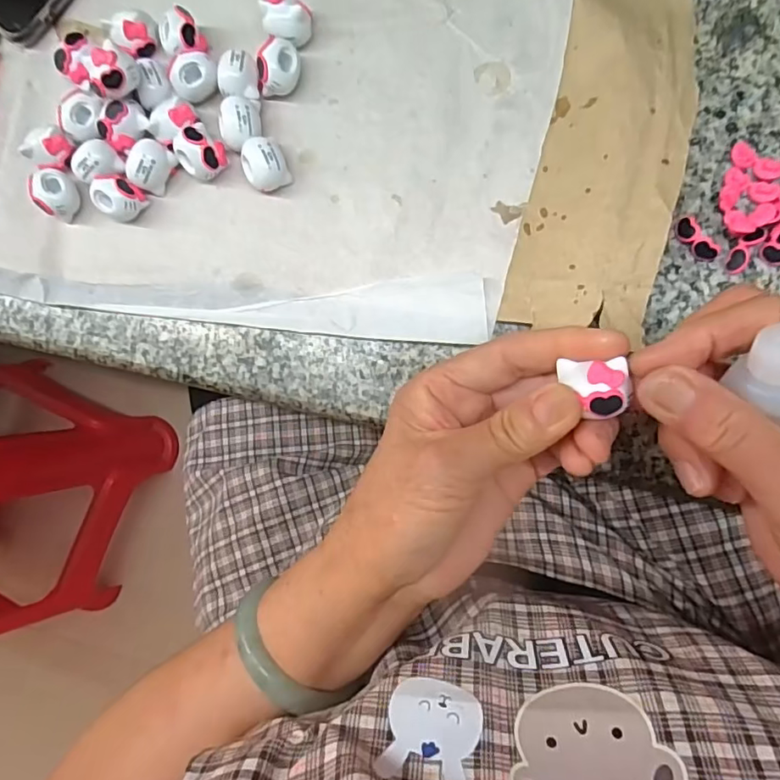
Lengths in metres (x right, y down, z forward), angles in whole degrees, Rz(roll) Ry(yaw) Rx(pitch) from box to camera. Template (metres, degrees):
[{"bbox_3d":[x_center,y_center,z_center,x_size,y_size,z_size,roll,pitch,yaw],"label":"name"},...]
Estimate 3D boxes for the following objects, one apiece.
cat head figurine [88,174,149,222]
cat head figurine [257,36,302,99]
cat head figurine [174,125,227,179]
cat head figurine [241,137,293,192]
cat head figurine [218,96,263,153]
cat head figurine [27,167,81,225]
[{"bbox_3d":[-0.148,-0.104,0.290,0.021,0.022,0.022,0,87,8],"label":"cat head figurine"},{"bbox_3d":[-0.058,-0.168,0.278,0.020,0.020,0.024,11,89,8],"label":"cat head figurine"},{"bbox_3d":[-0.100,-0.125,0.282,0.021,0.025,0.023,0,87,8],"label":"cat head figurine"},{"bbox_3d":[-0.065,-0.117,0.277,0.021,0.021,0.021,0,87,8],"label":"cat head figurine"},{"bbox_3d":[-0.077,-0.138,0.279,0.019,0.019,0.028,-7,86,8],"label":"cat head figurine"},{"bbox_3d":[-0.185,-0.109,0.294,0.022,0.018,0.024,0,87,8],"label":"cat head figurine"}]

